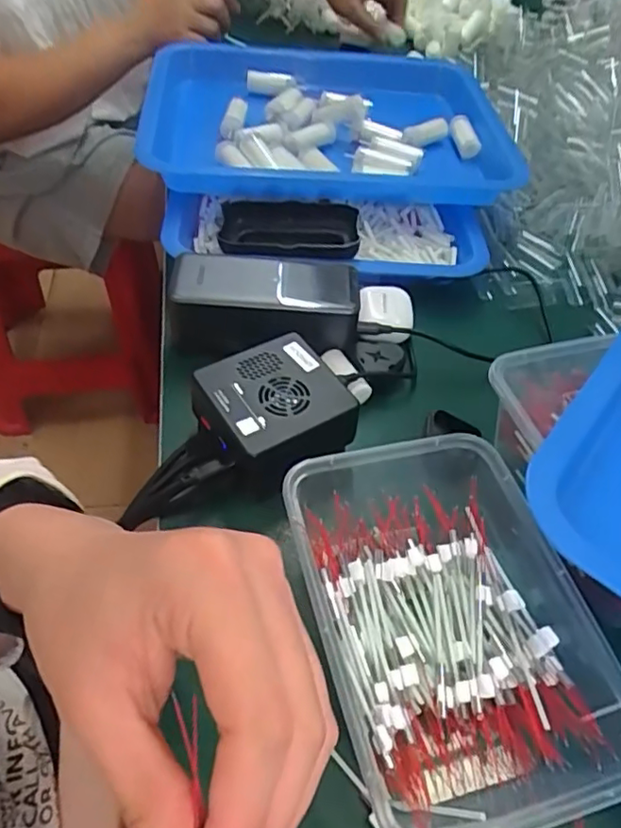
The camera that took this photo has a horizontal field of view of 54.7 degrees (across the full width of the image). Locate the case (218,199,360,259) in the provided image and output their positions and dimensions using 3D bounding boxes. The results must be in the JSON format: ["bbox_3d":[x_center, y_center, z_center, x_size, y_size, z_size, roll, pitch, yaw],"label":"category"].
[{"bbox_3d":[-0.019,-0.144,0.477,0.111,0.025,0.074,8,50,1],"label":"case"}]

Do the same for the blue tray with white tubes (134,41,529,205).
[{"bbox_3d":[0.015,-0.281,0.577,0.311,0.050,0.263,0,51,-6],"label":"blue tray with white tubes"}]

